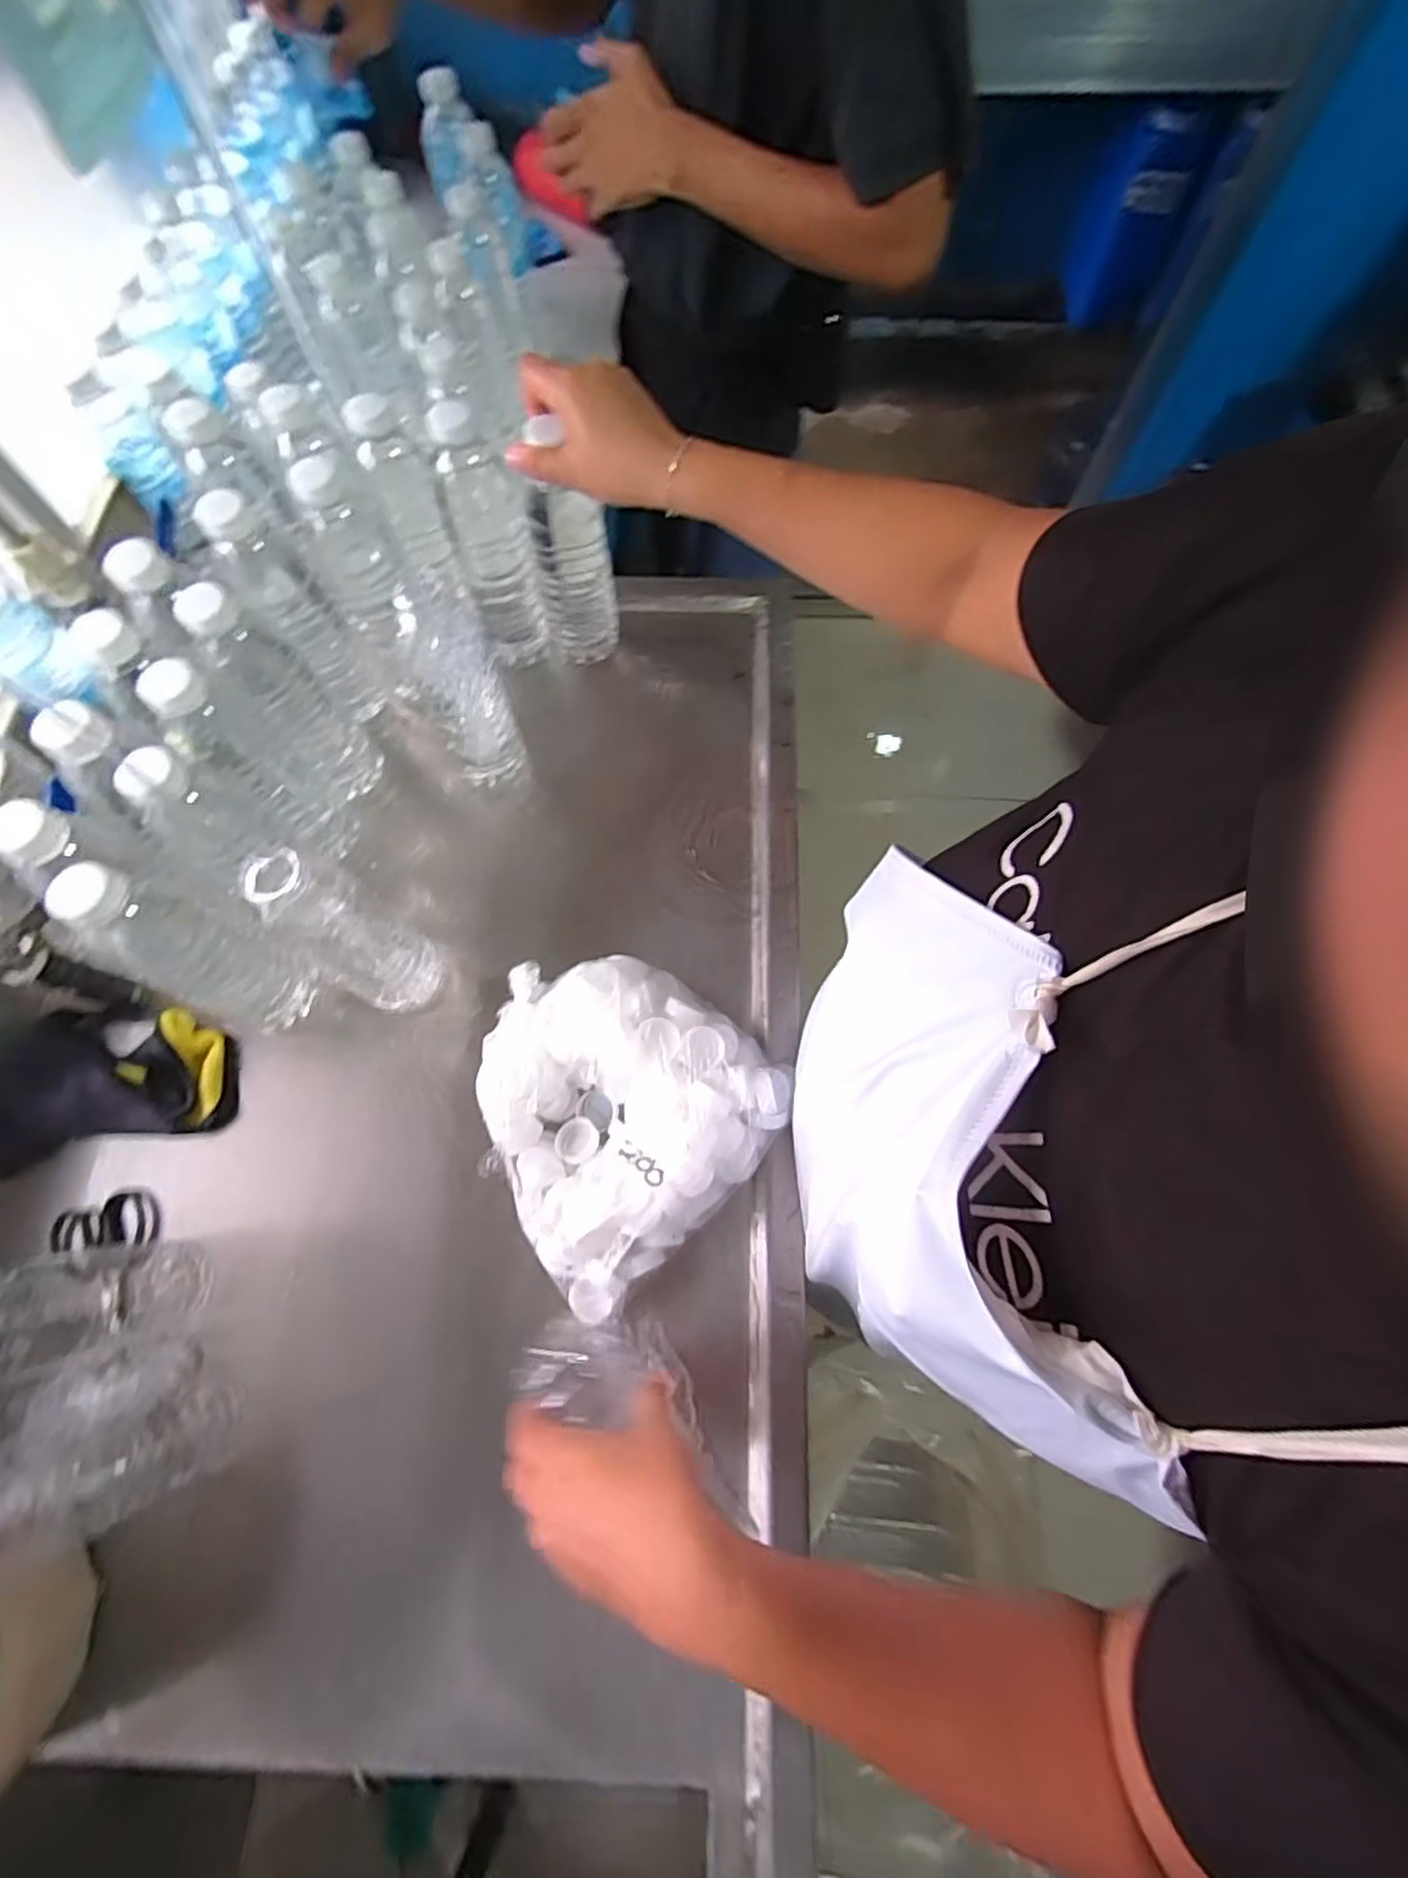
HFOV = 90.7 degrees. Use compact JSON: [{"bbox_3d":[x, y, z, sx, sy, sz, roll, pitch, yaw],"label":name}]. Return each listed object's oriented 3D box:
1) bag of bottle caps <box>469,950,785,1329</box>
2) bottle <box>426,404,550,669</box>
[{"bbox_3d":[-0.068,0.111,0.497,0.201,0.068,0.218,-41,75,-13],"label":"bag of bottle caps"},{"bbox_3d":[-0.173,-0.329,0.575,0.067,0.196,0.069,-17,71,-6],"label":"bottle"}]

